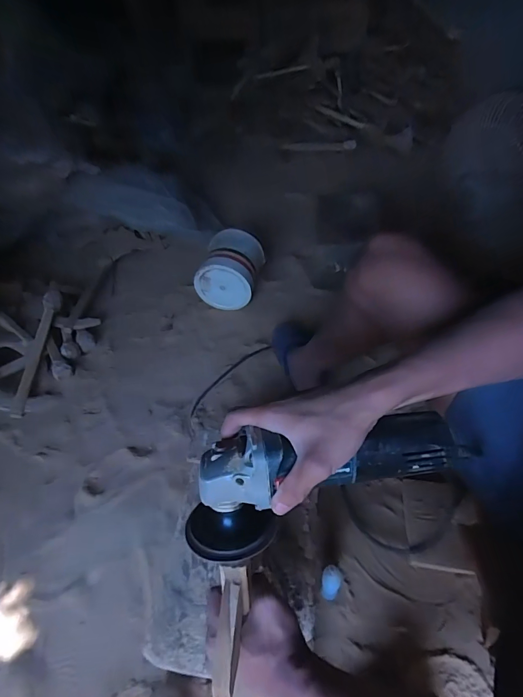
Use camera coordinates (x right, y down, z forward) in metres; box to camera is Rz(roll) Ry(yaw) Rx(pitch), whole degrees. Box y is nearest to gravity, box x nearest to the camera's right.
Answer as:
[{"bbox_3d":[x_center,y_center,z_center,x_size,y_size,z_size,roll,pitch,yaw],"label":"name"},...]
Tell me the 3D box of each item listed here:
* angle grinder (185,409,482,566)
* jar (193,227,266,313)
[{"bbox_3d":[0.053,0.121,0.361,0.278,0.089,0.084,-15,43,1],"label":"angle grinder"},{"bbox_3d":[-0.102,-0.255,1.207,0.184,0.205,0.184,-2,43,2],"label":"jar"}]

